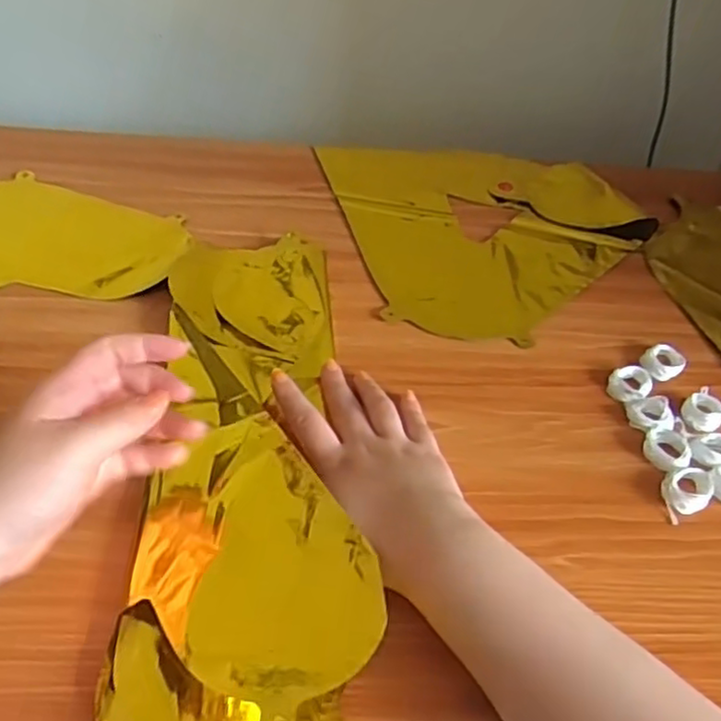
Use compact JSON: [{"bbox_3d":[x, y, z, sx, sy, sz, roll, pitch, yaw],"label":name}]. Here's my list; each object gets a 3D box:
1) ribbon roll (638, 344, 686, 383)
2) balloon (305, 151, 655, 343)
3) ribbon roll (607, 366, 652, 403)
[{"bbox_3d":[0.232,0.001,0.530,0.030,0.013,0.027,33,52,23],"label":"ribbon roll"},{"bbox_3d":[0.122,-0.135,0.638,0.262,0.022,0.284,-7,48,-14],"label":"balloon"},{"bbox_3d":[0.200,0.017,0.512,0.028,0.010,0.035,29,50,19],"label":"ribbon roll"}]

